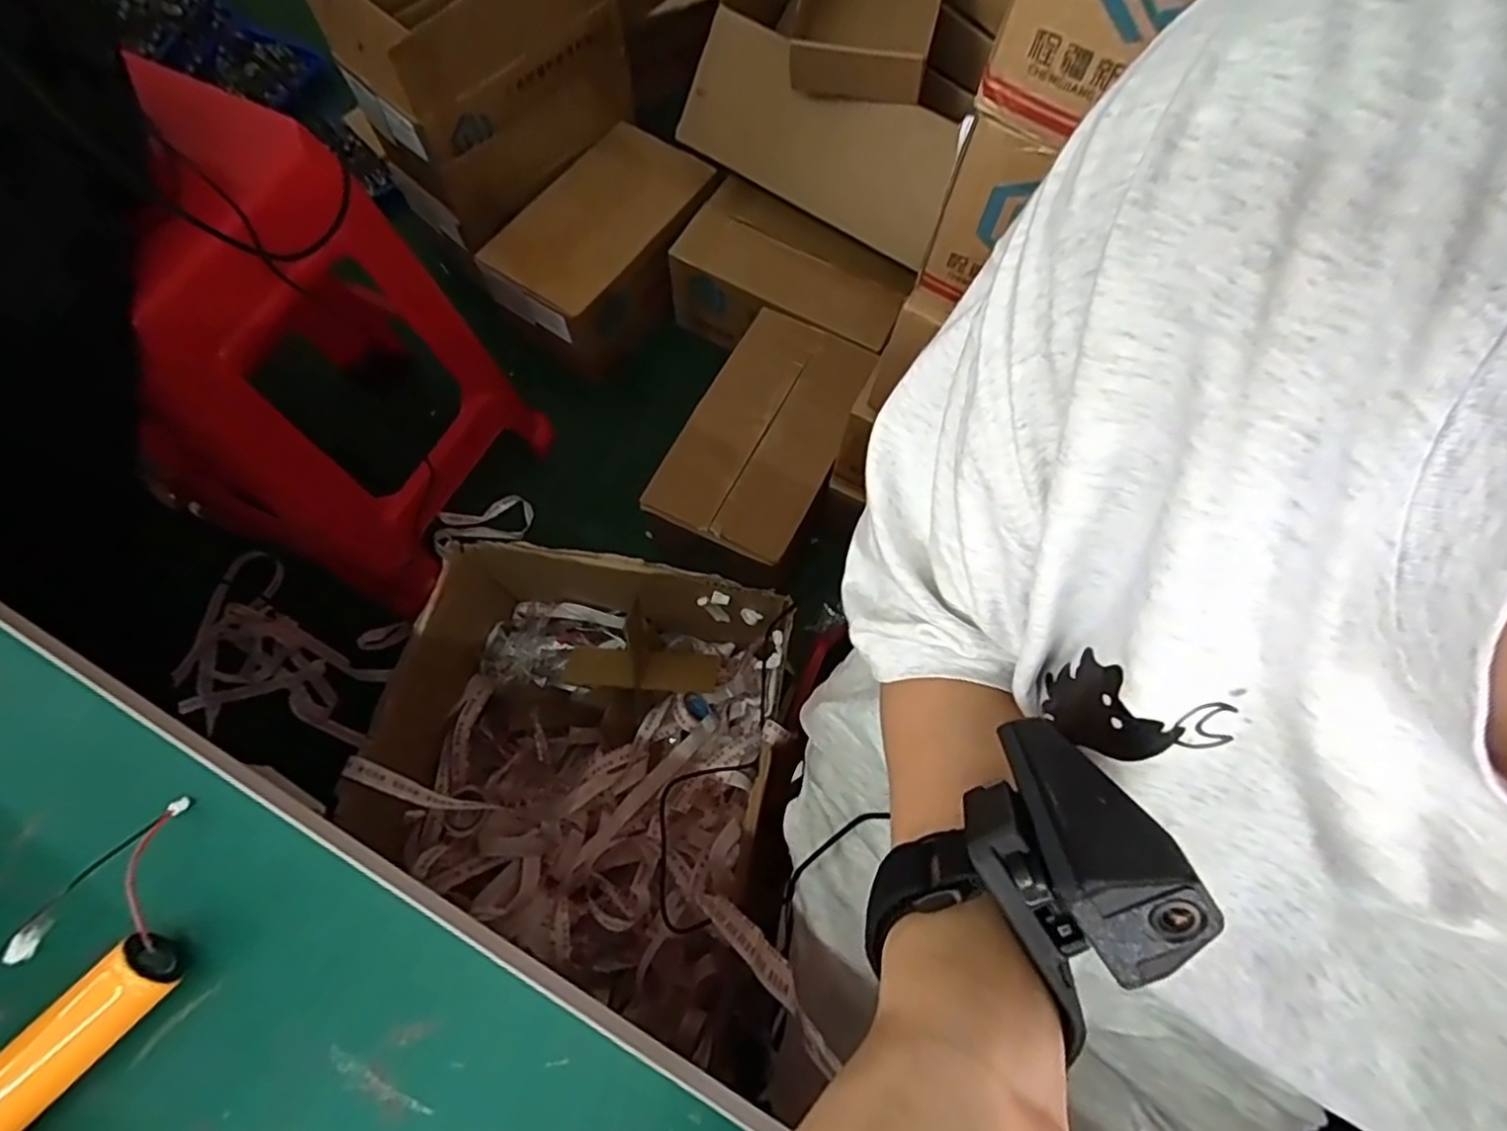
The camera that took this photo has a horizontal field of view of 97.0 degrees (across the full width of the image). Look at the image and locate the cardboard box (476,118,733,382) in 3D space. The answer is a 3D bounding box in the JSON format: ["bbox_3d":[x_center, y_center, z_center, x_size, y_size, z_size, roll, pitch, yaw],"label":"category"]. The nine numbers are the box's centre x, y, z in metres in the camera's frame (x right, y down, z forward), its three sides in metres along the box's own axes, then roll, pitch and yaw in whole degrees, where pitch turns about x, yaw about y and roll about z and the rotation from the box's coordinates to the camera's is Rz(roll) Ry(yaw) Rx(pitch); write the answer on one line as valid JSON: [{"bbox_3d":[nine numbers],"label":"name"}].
[{"bbox_3d":[-0.229,-0.529,1.136,0.228,0.188,0.388,36,73,11],"label":"cardboard box"}]

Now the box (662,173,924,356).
[{"bbox_3d":[0.060,-0.452,1.102,0.368,0.162,0.189,29,72,9],"label":"box"}]

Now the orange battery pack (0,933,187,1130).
[{"bbox_3d":[-0.216,0.150,0.204,0.021,0.021,0.071,39,74,13],"label":"orange battery pack"}]

